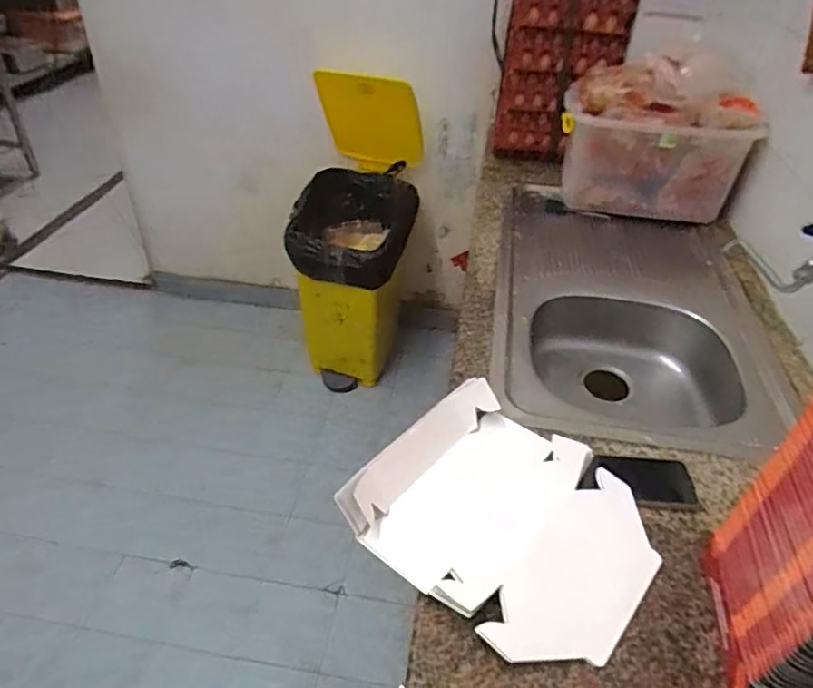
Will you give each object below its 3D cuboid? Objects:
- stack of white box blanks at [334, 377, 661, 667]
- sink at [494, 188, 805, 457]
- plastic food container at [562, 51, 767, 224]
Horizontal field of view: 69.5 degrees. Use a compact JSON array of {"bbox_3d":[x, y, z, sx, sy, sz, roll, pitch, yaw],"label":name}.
[{"bbox_3d":[0.125,0.211,0.734,0.347,0.047,0.286,29,46,27],"label":"stack of white box blanks"},{"bbox_3d":[0.434,-0.029,1.227,0.482,0.189,0.788,9,40,6],"label":"sink"},{"bbox_3d":[0.572,-0.477,1.387,0.400,0.335,0.222,10,40,7],"label":"plastic food container"}]

